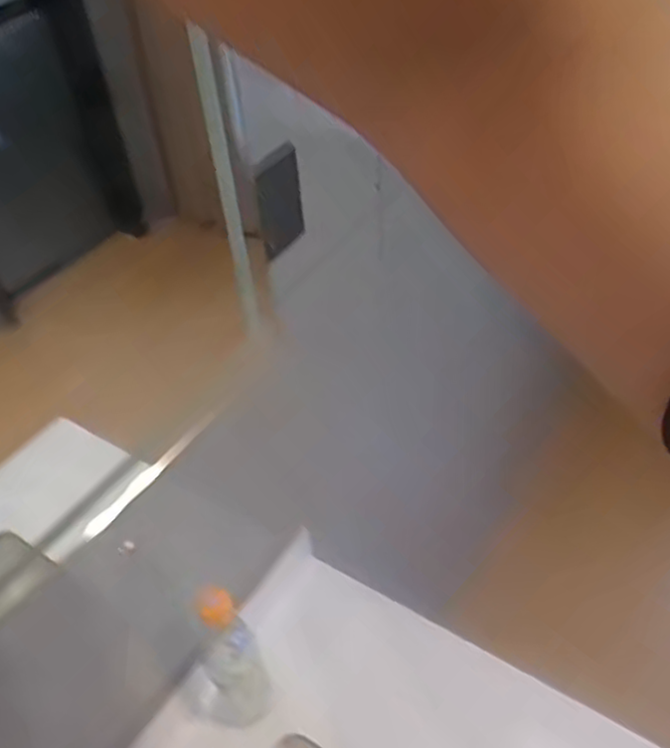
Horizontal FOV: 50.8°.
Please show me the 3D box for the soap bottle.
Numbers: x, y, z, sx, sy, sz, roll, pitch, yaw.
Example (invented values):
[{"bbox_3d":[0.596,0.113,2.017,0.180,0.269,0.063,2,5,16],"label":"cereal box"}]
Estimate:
[{"bbox_3d":[-0.113,0.296,0.718,0.080,0.195,0.052,-26,47,-18],"label":"soap bottle"}]

